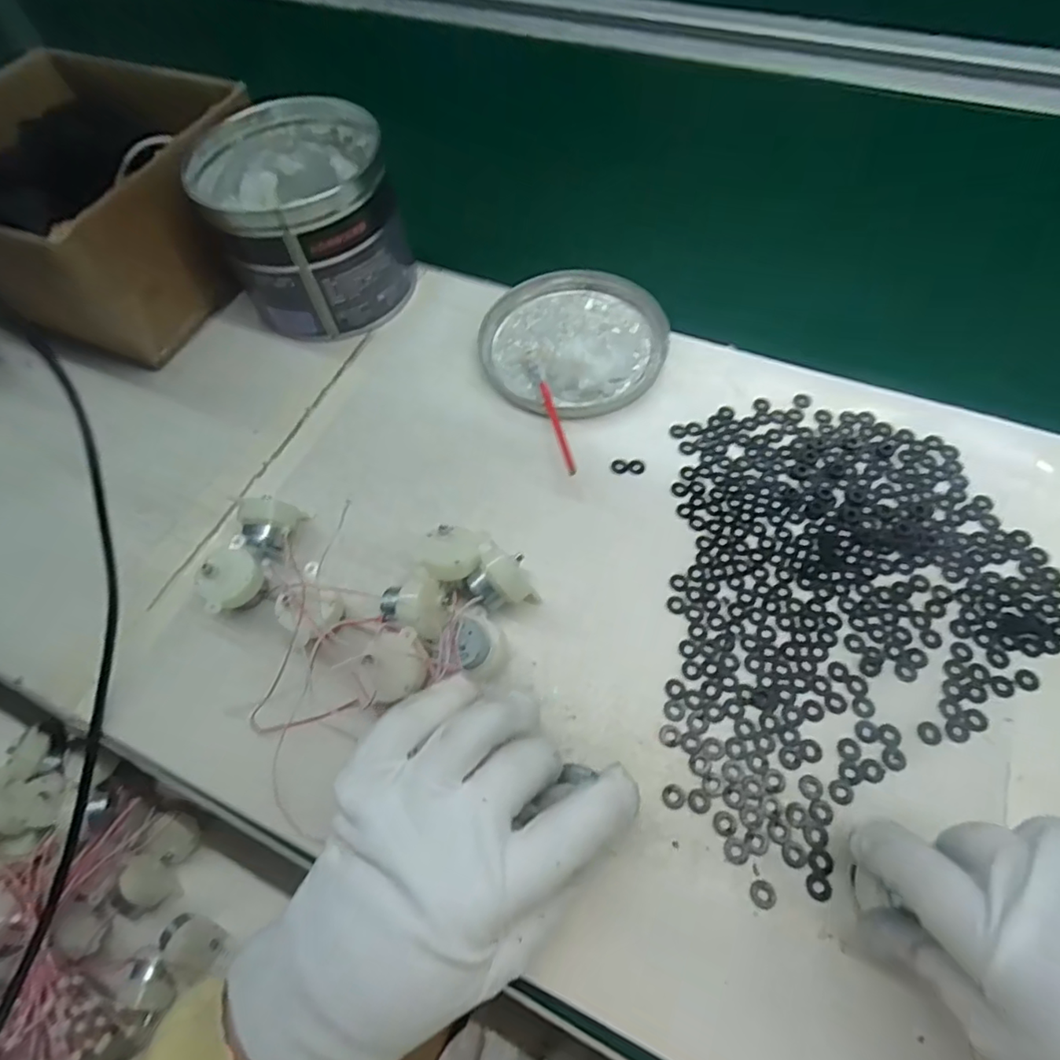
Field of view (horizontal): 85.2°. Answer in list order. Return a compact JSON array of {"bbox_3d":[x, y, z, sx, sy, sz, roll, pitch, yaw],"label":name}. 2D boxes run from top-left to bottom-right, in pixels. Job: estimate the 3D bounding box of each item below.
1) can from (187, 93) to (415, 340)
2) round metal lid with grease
[{"bbox_3d":[-0.159,-0.222,0.419,0.121,0.108,0.134,-21,61,-9],"label":"can"},{"bbox_3d":[0.033,-0.141,0.414,0.127,0.022,0.132,-1,60,2],"label":"round metal lid with grease"}]

